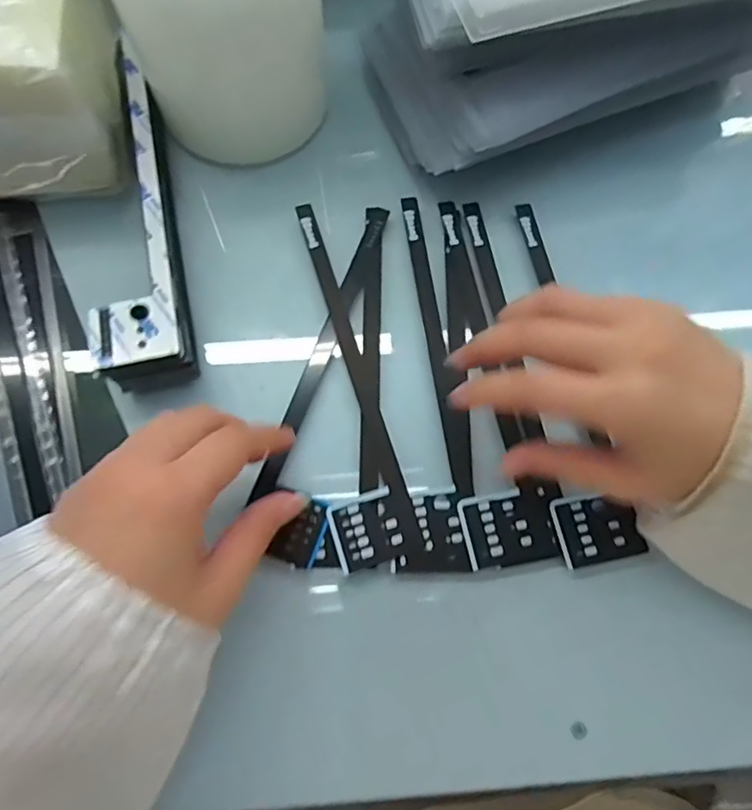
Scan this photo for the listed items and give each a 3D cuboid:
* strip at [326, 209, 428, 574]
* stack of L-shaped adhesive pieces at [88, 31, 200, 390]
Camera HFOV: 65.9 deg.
[{"bbox_3d":[-0.002,-0.018,0.334,0.046,0.004,0.215,-1,72,-2],"label":"strip"},{"bbox_3d":[-0.143,-0.112,0.343,0.046,0.038,0.212,-11,72,-6],"label":"stack of L-shaped adhesive pieces"}]

